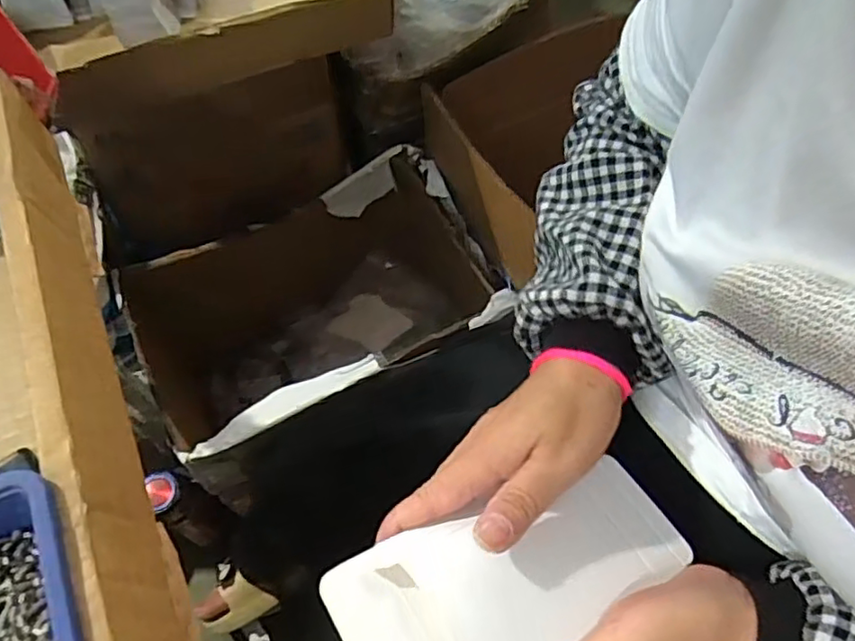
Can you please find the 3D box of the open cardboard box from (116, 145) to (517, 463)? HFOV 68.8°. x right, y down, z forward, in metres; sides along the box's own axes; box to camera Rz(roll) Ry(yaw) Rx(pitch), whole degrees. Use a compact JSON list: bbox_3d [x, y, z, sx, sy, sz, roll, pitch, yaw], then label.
[{"bbox_3d":[-0.129,0.031,0.881,0.431,0.314,0.297,-26,63,-14],"label":"open cardboard box"}]

